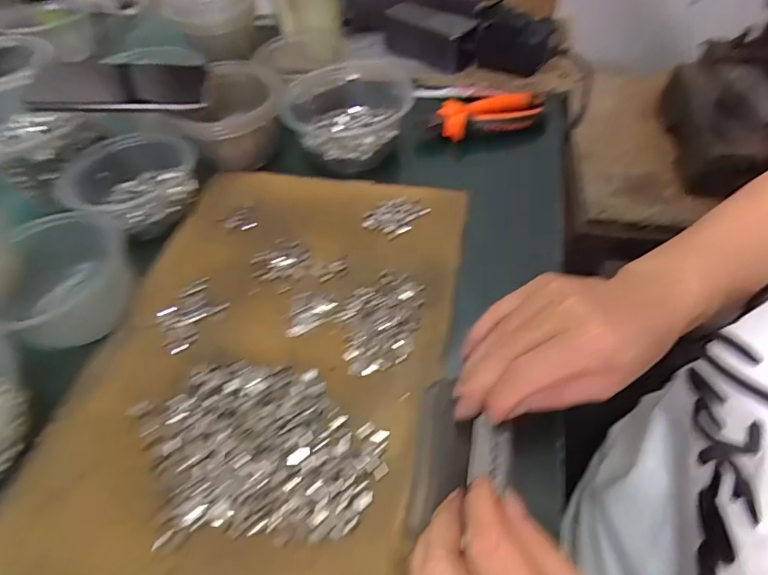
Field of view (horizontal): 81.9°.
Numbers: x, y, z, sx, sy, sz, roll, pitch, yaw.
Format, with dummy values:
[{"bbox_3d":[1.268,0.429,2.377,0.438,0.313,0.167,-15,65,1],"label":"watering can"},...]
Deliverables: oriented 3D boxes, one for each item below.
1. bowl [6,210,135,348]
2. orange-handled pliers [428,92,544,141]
[{"bbox_3d":[-0.255,-0.012,0.360,0.103,0.046,0.098,-2,53,3],"label":"bowl"},{"bbox_3d":[0.120,-0.203,0.511,0.141,0.019,0.058,-9,53,-2],"label":"orange-handled pliers"}]

